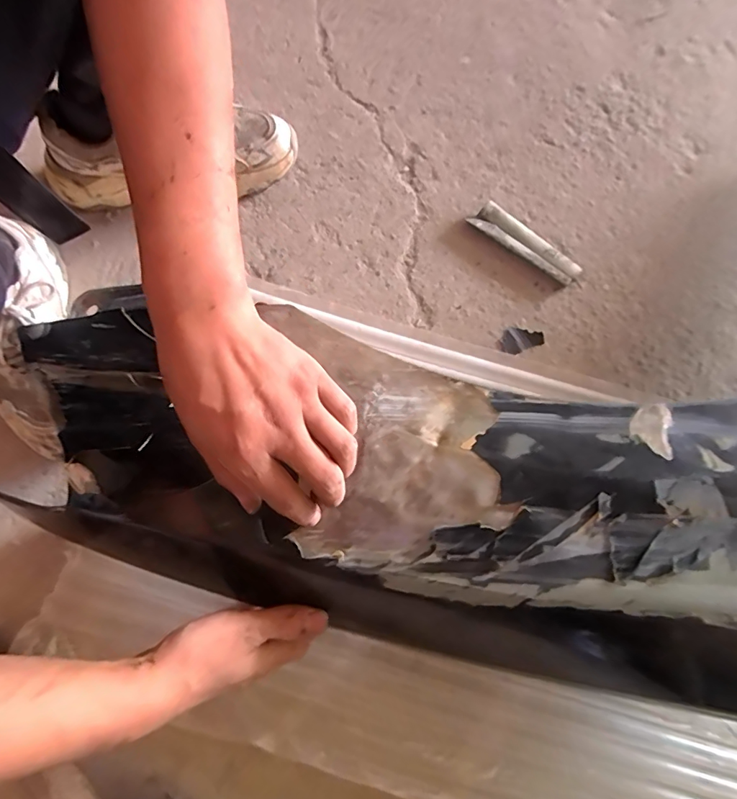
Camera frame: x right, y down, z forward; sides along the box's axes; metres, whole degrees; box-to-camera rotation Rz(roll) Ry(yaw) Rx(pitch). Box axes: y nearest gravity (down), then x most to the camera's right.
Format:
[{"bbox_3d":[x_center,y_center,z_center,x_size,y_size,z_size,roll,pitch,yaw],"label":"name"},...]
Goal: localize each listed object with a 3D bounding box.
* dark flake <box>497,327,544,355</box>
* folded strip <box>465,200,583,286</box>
[{"bbox_3d":[0.165,-0.066,0.505,0.057,0.008,0.033,-24,65,-15],"label":"dark flake"},{"bbox_3d":[0.185,-0.184,0.538,0.136,0.015,0.038,38,76,10],"label":"folded strip"}]

